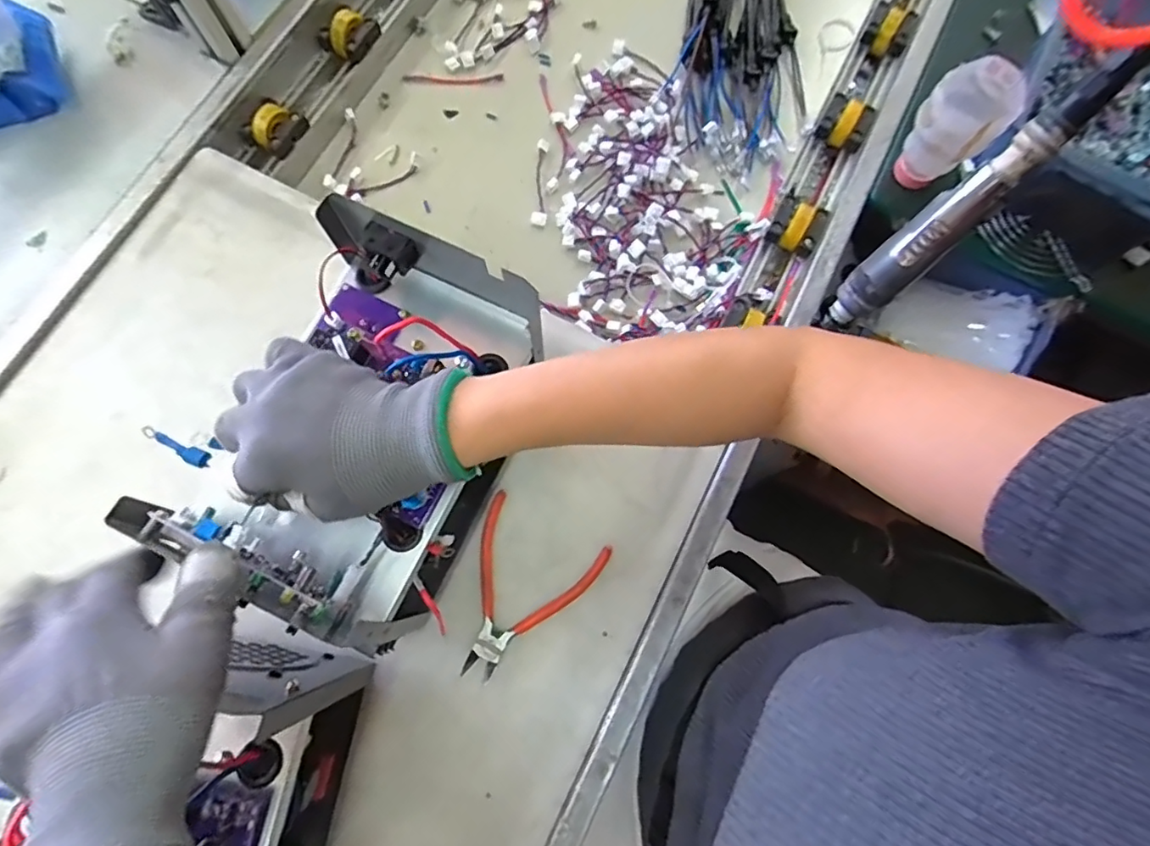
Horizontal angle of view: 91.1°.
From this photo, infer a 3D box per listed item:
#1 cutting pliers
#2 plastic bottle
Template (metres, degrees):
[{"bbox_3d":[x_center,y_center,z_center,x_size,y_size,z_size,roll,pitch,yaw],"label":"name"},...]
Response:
[{"bbox_3d":[-0.047,0.144,0.473,0.109,0.008,0.136,25,76,5],"label":"cutting pliers"},{"bbox_3d":[0.335,-0.260,0.509,0.064,0.109,0.067,-43,80,-11],"label":"plastic bottle"}]

